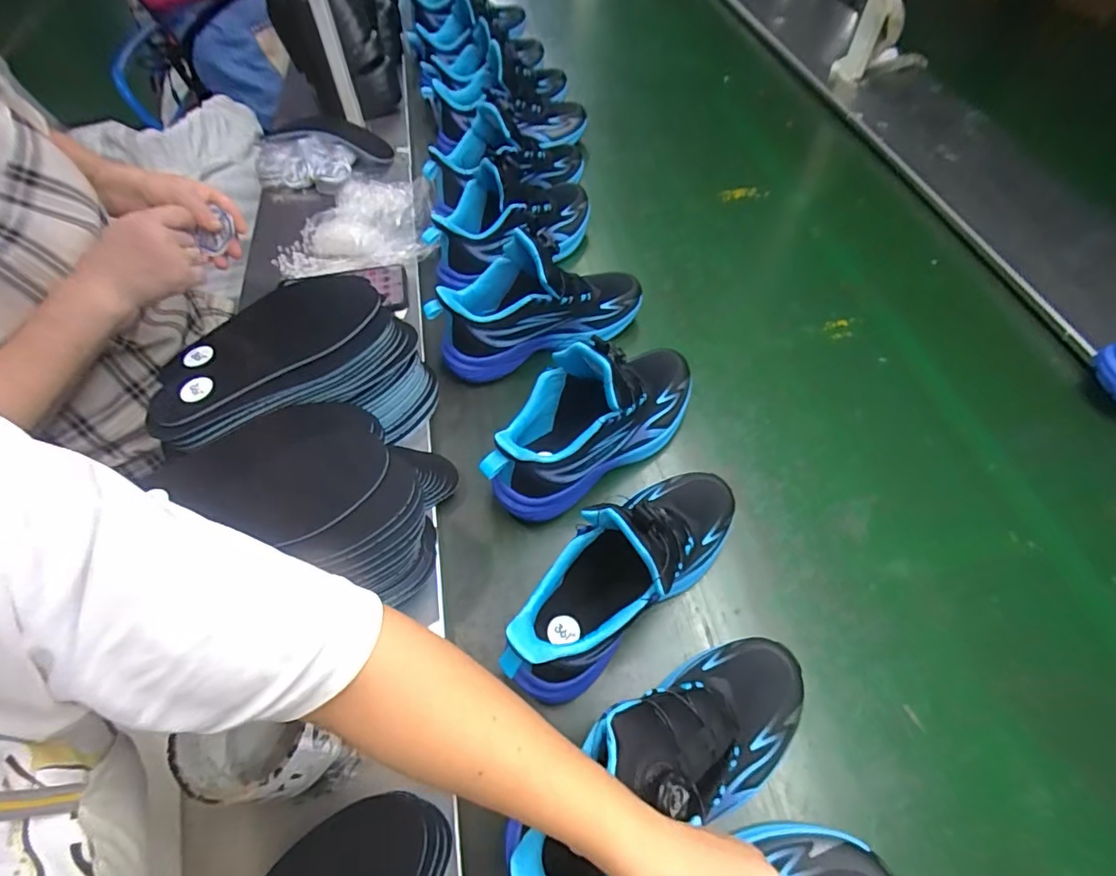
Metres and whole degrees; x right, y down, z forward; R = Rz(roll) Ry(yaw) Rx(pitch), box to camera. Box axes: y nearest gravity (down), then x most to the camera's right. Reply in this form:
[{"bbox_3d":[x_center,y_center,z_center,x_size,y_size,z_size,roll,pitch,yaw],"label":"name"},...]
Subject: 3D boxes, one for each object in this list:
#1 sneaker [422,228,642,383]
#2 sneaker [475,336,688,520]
[{"bbox_3d":[-0.023,-0.163,0.623,0.253,0.143,0.089,-23,59,-13],"label":"sneaker"},{"bbox_3d":[0.036,-0.025,0.532,0.253,0.149,0.093,-32,62,-18],"label":"sneaker"}]

